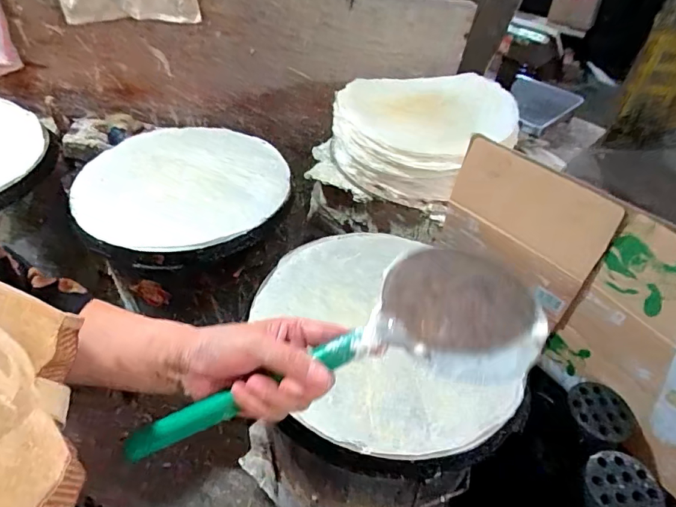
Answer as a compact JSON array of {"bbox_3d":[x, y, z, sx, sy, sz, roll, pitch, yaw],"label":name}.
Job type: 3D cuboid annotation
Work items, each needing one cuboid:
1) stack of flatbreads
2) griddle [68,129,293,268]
[{"bbox_3d":[0.176,-0.295,1.050,0.333,0.131,0.449,27,47,19],"label":"stack of flatbreads"},{"bbox_3d":[-0.268,-0.122,0.813,0.348,0.030,0.372,4,44,-4],"label":"griddle"}]

